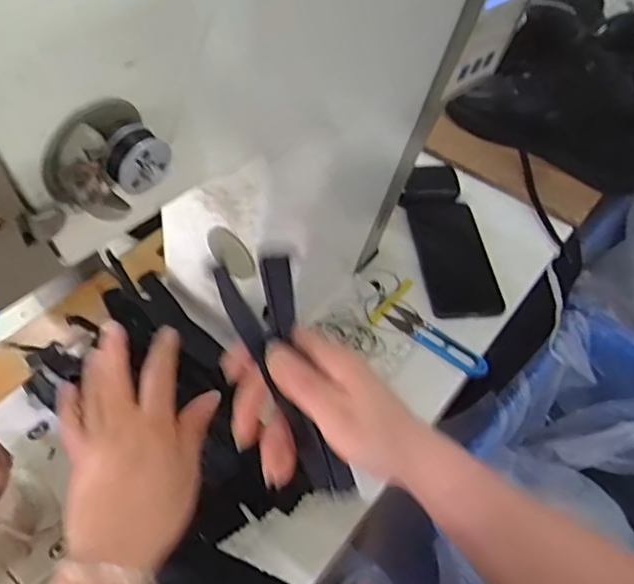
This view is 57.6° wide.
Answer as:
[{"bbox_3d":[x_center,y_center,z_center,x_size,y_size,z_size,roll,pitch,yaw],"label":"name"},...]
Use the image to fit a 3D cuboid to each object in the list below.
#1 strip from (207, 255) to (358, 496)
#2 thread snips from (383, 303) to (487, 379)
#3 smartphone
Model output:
[{"bbox_3d":[-0.018,0.054,0.348,0.047,0.153,0.011,-8,18,28],"label":"strip"},{"bbox_3d":[0.121,0.049,0.589,0.116,0.009,0.027,36,57,22],"label":"thread snips"},{"bbox_3d":[0.154,-0.039,0.651,0.076,0.010,0.162,-6,55,-2],"label":"smartphone"}]

